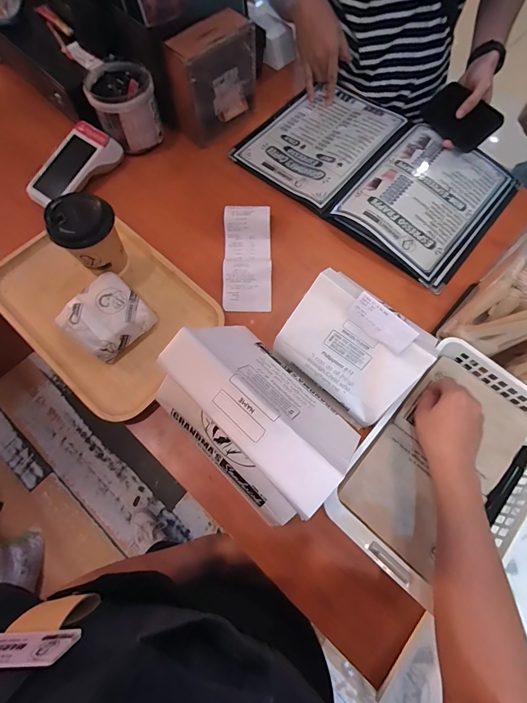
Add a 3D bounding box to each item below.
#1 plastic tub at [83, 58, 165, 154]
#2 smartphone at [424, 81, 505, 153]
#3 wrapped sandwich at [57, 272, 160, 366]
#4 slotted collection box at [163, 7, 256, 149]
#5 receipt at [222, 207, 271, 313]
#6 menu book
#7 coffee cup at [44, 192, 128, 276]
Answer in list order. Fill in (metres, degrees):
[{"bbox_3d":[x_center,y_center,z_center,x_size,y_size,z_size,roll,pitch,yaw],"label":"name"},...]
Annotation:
[{"bbox_3d":[-0.254,-0.452,0.621,0.106,0.109,0.104,0,70,-1],"label":"plastic tub"},{"bbox_3d":[0.363,-0.431,0.625,0.014,0.071,0.128,-16,63,-49],"label":"smartphone"},{"bbox_3d":[-0.234,-0.053,0.503,0.108,0.049,0.106,35,73,11],"label":"wrapped sandwich"},{"bbox_3d":[-0.089,-0.501,0.624,0.067,0.147,0.159,41,74,13],"label":"slotted collection box"},{"bbox_3d":[-0.027,-0.161,0.568,0.078,0.017,0.189,0,70,-1],"label":"receipt"},{"bbox_3d":[0.211,-0.350,0.638,0.463,0.022,0.306,39,74,12],"label":"menu book"},{"bbox_3d":[-0.250,-0.163,0.501,0.082,0.132,0.076,0,70,-1],"label":"coffee cup"}]

